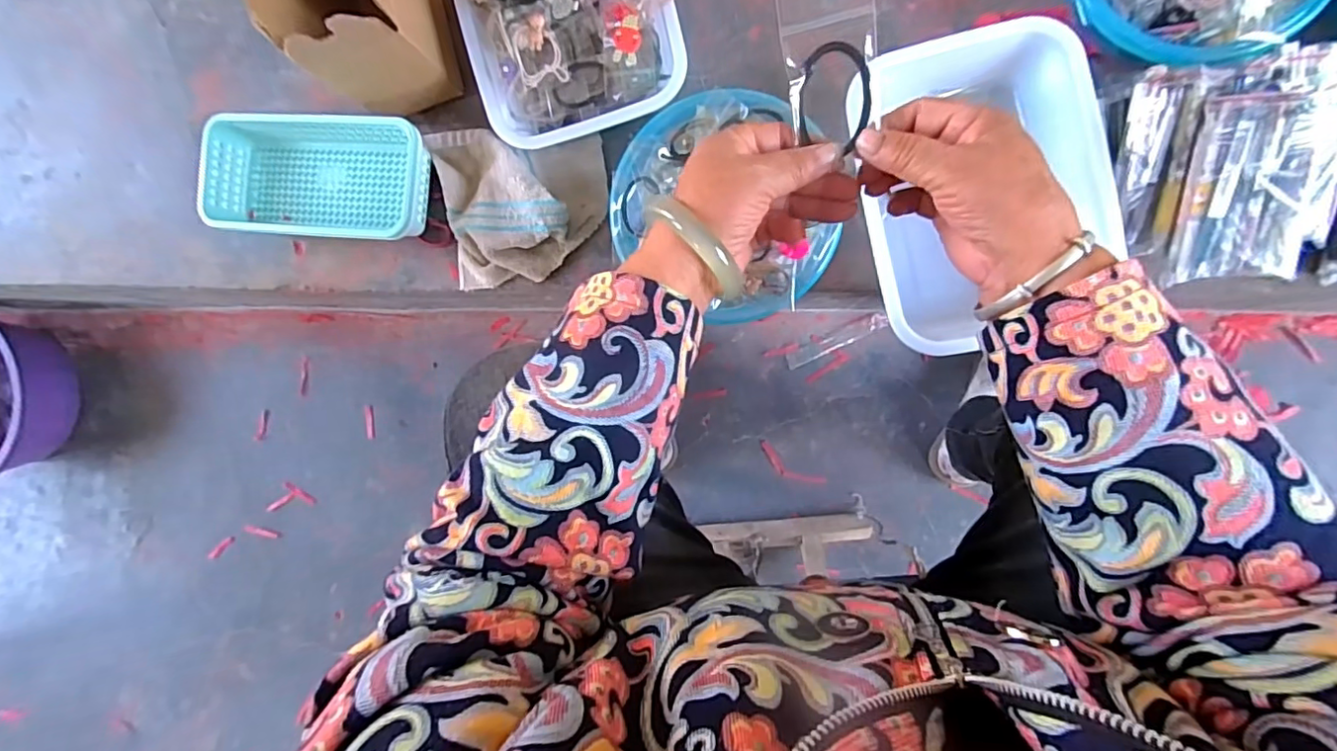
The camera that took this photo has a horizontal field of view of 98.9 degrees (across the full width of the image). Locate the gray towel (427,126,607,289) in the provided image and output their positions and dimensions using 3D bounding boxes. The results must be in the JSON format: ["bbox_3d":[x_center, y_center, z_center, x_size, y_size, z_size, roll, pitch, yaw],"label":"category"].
[{"bbox_3d":[-0.168,-0.197,0.637,0.188,0.056,0.174,-5,90,6],"label":"gray towel"}]

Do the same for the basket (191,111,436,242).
[{"bbox_3d":[-0.401,-0.226,0.655,0.259,0.066,0.143,8,91,6],"label":"basket"}]

